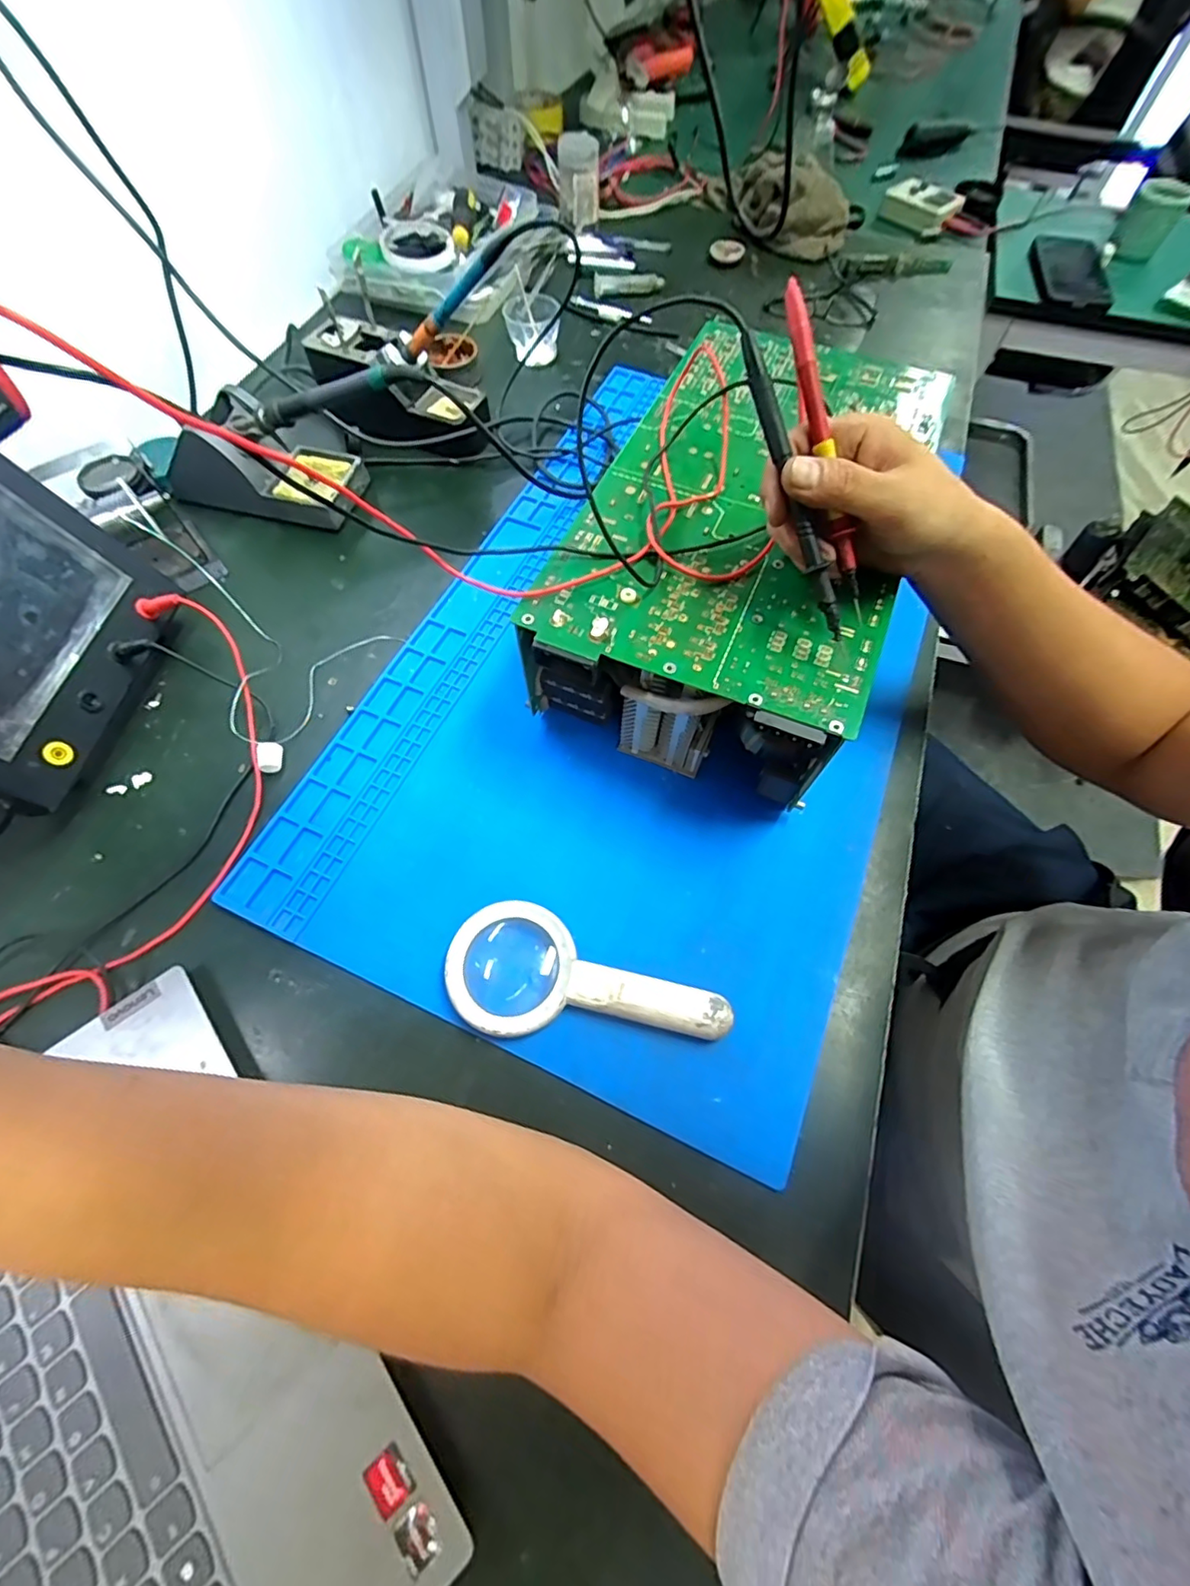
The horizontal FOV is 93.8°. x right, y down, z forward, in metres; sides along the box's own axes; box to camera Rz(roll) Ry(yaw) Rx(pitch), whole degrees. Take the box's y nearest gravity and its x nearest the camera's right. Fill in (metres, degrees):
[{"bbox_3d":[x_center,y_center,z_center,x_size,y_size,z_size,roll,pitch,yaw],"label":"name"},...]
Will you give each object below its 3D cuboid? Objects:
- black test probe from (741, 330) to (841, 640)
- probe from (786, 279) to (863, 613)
[{"bbox_3d":[0.107,-0.157,0.294,0.018,0.012,0.154,-28,103,-13],"label":"black test probe"},{"bbox_3d":[0.122,-0.177,0.295,0.010,0.017,0.166,-21,103,-10],"label":"probe"}]

